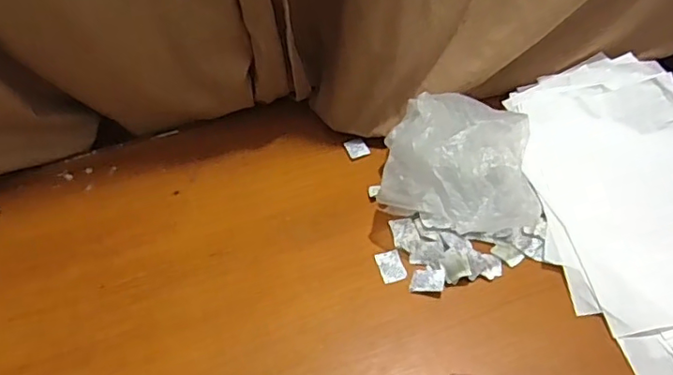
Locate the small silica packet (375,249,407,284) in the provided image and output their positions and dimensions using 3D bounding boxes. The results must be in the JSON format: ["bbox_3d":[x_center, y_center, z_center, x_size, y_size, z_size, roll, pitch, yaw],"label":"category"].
[{"bbox_3d":[0.067,0.096,0.689,0.030,0.004,0.041,-14,51,-10],"label":"small silica packet"}]

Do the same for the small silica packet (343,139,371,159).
[{"bbox_3d":[0.029,-0.058,0.814,0.030,0.005,0.035,-20,52,-14],"label":"small silica packet"}]

